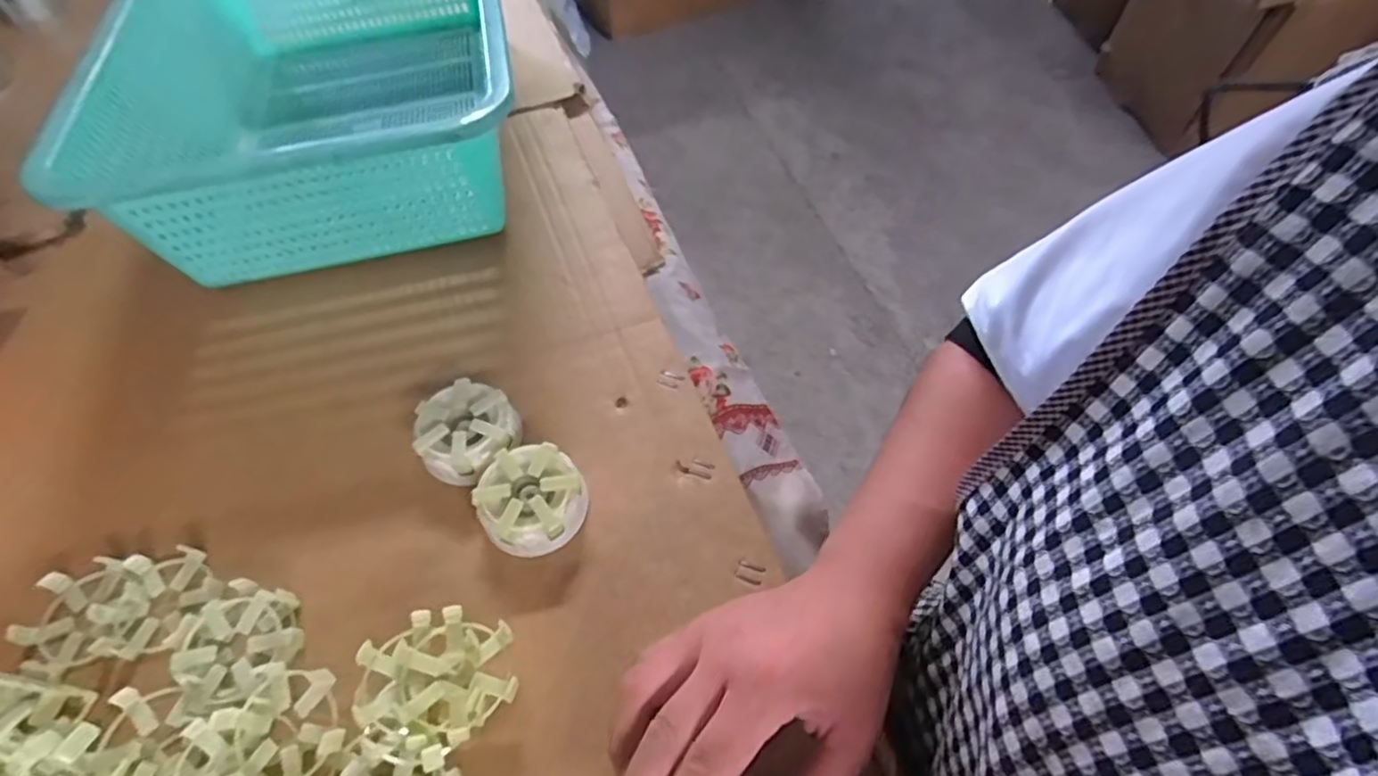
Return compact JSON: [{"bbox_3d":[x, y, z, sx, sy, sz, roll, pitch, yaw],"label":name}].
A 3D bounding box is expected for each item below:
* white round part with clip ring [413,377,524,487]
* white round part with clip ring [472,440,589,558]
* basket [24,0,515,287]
[{"bbox_3d":[-0.135,0.027,0.400,0.058,0.023,0.057,-1,58,1],"label":"white round part with clip ring"},{"bbox_3d":[-0.092,0.064,0.379,0.060,0.024,0.061,-1,58,1],"label":"white round part with clip ring"},{"bbox_3d":[-0.279,-0.242,0.510,0.281,0.114,0.350,-12,59,-7],"label":"basket"}]

